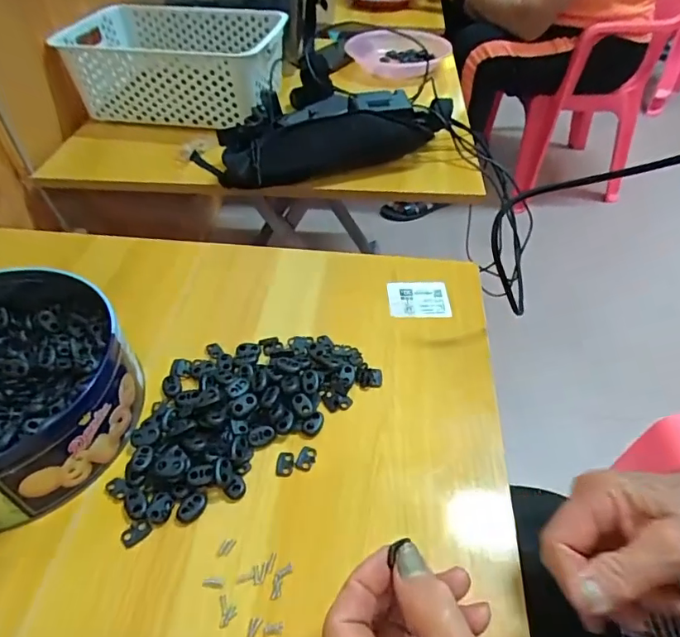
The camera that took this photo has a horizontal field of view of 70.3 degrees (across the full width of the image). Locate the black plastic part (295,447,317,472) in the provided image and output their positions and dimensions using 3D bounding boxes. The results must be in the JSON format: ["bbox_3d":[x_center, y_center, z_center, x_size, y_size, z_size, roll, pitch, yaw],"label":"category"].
[{"bbox_3d":[-0.026,0.104,0.359,0.013,0.004,0.019,15,46,13],"label":"black plastic part"}]

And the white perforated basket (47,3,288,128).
[{"bbox_3d":[-0.237,-0.407,0.778,0.301,0.127,0.224,7,45,5],"label":"white perforated basket"}]

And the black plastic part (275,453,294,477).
[{"bbox_3d":[-0.041,0.107,0.357,0.013,0.004,0.020,2,45,0],"label":"black plastic part"}]

